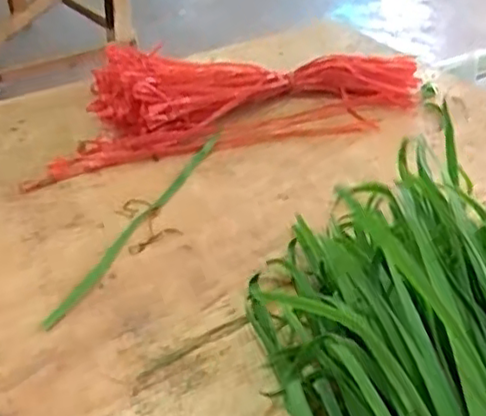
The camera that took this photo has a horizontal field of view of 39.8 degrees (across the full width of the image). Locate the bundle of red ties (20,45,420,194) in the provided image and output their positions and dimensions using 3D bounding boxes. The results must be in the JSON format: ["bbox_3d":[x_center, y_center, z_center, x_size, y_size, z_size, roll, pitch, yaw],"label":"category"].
[{"bbox_3d":[-0.008,-0.115,0.665,0.412,0.060,0.151,-11,37,-18],"label":"bundle of red ties"}]

